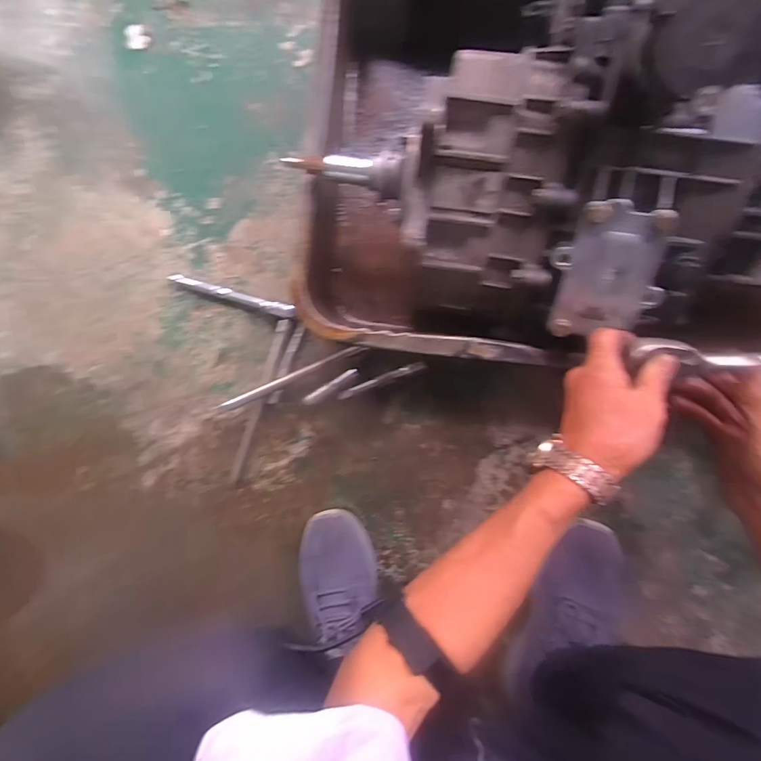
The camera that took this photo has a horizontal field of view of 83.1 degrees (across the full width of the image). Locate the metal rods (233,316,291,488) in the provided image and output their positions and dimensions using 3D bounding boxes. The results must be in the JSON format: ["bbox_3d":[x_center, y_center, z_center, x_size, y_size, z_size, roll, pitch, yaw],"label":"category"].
[{"bbox_3d":[-0.171,0.031,0.608,0.021,0.013,0.240,21,97,3],"label":"metal rods"}]

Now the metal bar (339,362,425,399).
[{"bbox_3d":[0.001,0.000,0.576,0.125,0.016,0.013,-21,93,7],"label":"metal bar"}]

